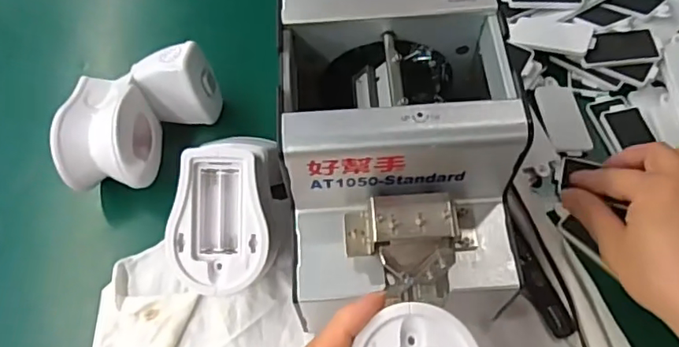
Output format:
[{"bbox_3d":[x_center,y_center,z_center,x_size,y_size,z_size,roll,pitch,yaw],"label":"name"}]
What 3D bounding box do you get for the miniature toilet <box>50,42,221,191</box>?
[{"bbox_3d":[-0.144,-0.036,0.410,0.107,0.056,0.092,-11,61,-3],"label":"miniature toilet"}]

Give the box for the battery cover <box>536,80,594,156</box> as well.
[{"bbox_3d":[0.176,-0.045,0.440,0.030,0.004,0.067,-8,61,-1],"label":"battery cover"}]

